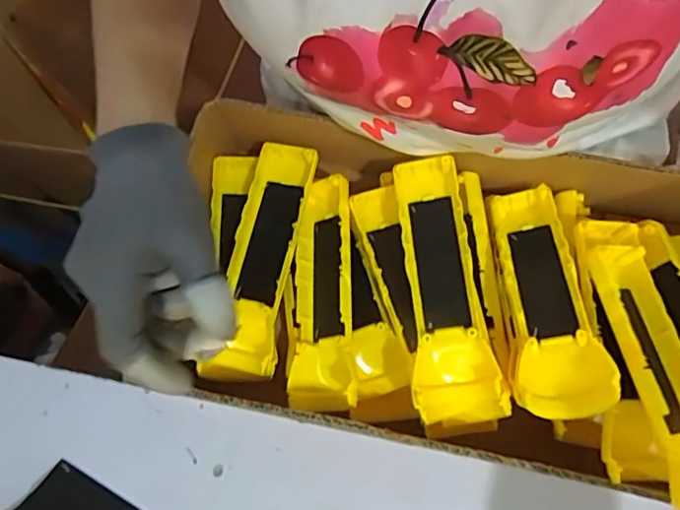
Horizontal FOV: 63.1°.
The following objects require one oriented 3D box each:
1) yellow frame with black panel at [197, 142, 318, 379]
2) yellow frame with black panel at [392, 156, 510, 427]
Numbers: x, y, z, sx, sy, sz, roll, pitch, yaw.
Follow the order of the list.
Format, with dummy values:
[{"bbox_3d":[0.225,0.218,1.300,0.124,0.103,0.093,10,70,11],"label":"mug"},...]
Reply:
[{"bbox_3d":[-0.055,0.002,0.394,0.046,0.027,0.168,9,74,3],"label":"yellow frame with black panel"},{"bbox_3d":[0.072,0.022,0.378,0.059,0.041,0.179,-3,72,-1],"label":"yellow frame with black panel"}]

